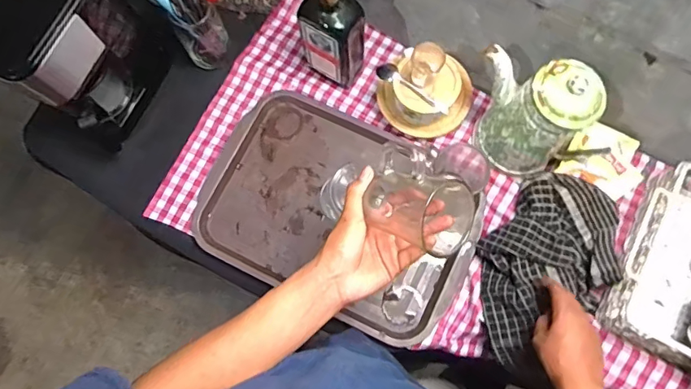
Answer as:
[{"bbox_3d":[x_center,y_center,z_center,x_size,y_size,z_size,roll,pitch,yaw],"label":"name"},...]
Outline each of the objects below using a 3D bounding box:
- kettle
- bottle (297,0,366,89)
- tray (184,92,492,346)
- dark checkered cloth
[{"bbox_3d":[0.272,-0.117,0.703,0.109,0.217,0.189,-36,78,-7],"label":"kettle"},{"bbox_3d":[-0.021,-0.251,0.736,0.085,0.224,0.062,23,78,7],"label":"bottle"},{"bbox_3d":[-0.009,0.023,0.774,0.438,0.032,0.310,25,78,7],"label":"tray"},{"bbox_3d":[0.290,0.112,0.703,0.169,0.056,0.275,38,80,9],"label":"dark checkered cloth"}]

